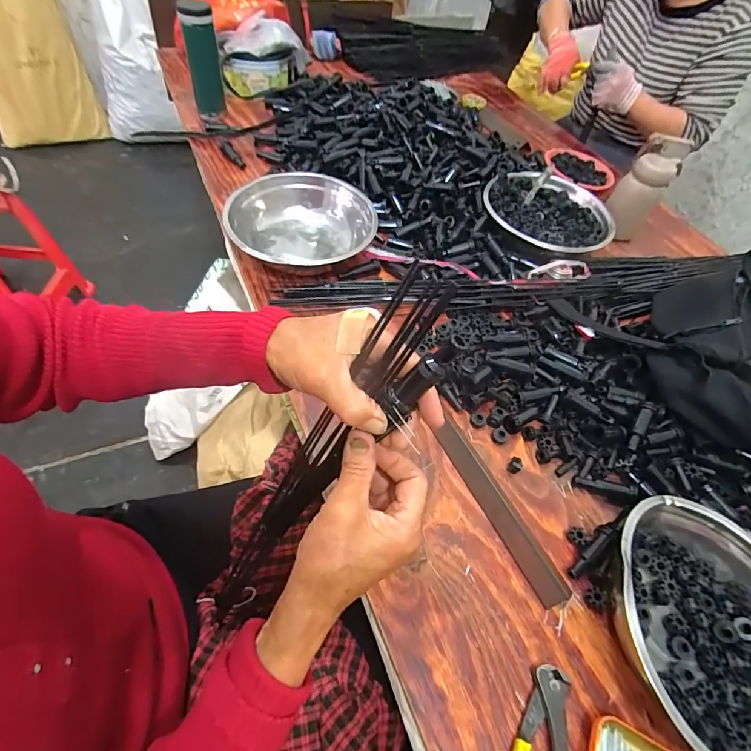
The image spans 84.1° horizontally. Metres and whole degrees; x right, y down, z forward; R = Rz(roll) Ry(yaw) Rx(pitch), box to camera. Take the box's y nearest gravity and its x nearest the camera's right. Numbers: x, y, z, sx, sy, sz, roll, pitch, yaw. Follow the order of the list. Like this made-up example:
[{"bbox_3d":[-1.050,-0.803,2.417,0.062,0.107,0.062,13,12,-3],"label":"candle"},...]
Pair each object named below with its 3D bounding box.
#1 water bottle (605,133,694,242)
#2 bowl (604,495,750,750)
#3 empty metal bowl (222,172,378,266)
[{"bbox_3d":[0.496,-0.348,0.776,0.081,0.149,0.090,41,58,19],"label":"water bottle"},{"bbox_3d":[0.308,0.223,0.375,0.182,0.049,0.219,6,54,-5],"label":"bowl"},{"bbox_3d":[-0.113,-0.228,0.644,0.211,0.058,0.216,4,54,-6],"label":"empty metal bowl"}]

